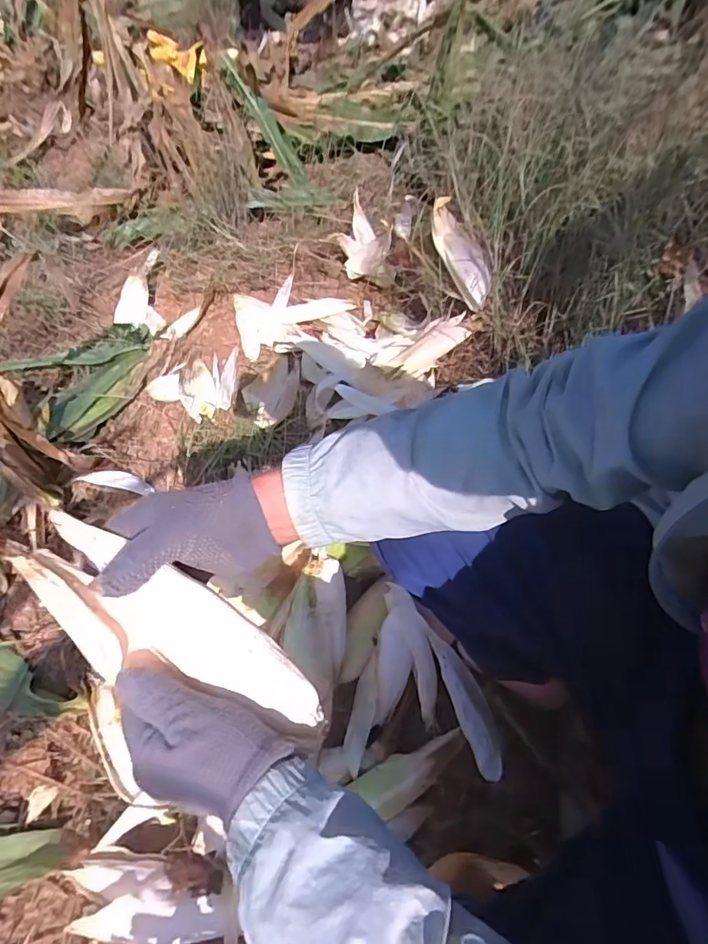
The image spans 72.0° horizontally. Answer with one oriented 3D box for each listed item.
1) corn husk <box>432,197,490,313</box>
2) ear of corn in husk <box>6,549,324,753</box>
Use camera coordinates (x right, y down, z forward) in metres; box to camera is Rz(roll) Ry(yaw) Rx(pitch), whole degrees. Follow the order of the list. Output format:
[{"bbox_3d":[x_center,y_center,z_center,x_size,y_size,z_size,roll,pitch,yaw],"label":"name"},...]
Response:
[{"bbox_3d":[0.205,-0.407,0.904,0.056,0.063,0.200,-21,80,-14],"label":"corn husk"},{"bbox_3d":[-0.111,0.109,0.320,0.202,0.054,0.065,27,58,-4],"label":"ear of corn in husk"}]

